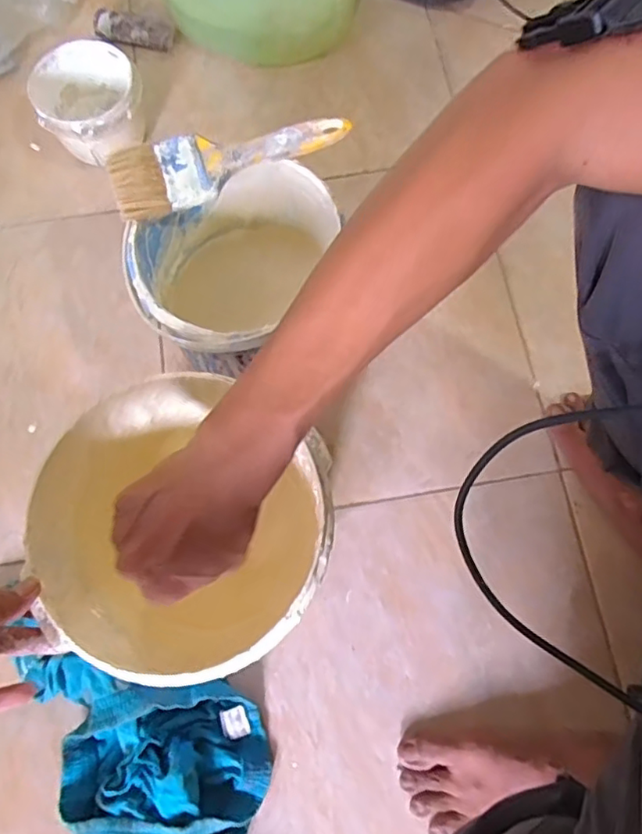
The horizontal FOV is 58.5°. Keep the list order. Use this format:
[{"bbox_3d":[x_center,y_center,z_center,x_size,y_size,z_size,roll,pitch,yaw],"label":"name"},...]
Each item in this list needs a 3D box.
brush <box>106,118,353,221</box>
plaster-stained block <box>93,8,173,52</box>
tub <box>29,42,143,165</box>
[{"bbox_3d":[-0.073,-0.212,0.471,0.194,0.016,0.057,-15,73,-4],"label":"brush"},{"bbox_3d":[-0.242,-0.500,0.736,0.098,0.034,0.029,9,75,3],"label":"plaster-stained block"},{"bbox_3d":[-0.260,-0.348,0.665,0.110,0.086,0.121,0,75,0],"label":"tub"}]

